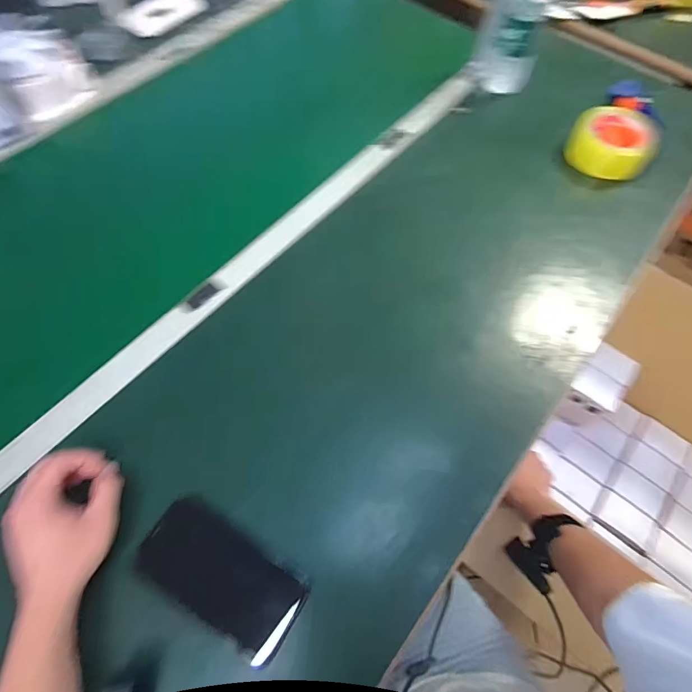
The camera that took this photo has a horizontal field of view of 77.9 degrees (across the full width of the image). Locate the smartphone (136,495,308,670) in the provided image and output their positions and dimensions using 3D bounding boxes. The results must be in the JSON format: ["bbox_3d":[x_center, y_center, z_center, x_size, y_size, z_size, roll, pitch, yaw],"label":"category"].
[{"bbox_3d":[-0.125,0.235,0.438,0.169,0.004,0.080,39,51,1],"label":"smartphone"}]

